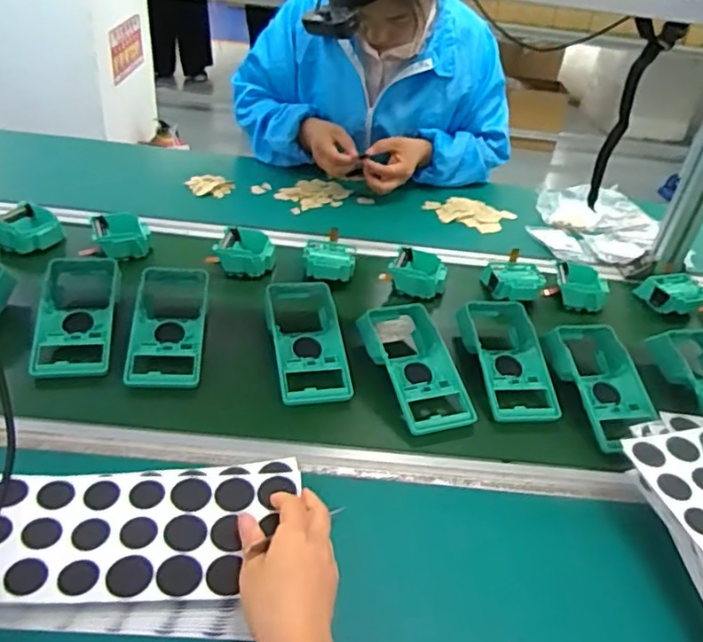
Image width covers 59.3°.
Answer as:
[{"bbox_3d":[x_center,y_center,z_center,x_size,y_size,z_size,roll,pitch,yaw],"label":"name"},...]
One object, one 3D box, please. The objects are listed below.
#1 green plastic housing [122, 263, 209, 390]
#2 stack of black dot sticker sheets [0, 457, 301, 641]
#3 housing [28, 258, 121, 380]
[{"bbox_3d":[-0.219,0.003,0.741,0.086,0.048,0.192,0,38,-9],"label":"green plastic housing"},{"bbox_3d":[-0.189,0.182,0.500,0.283,0.034,0.141,-1,38,-11],"label":"stack of black dot sticker sheets"},{"bbox_3d":[-0.327,-0.007,0.741,0.089,0.044,0.191,-3,38,-14],"label":"housing"}]

